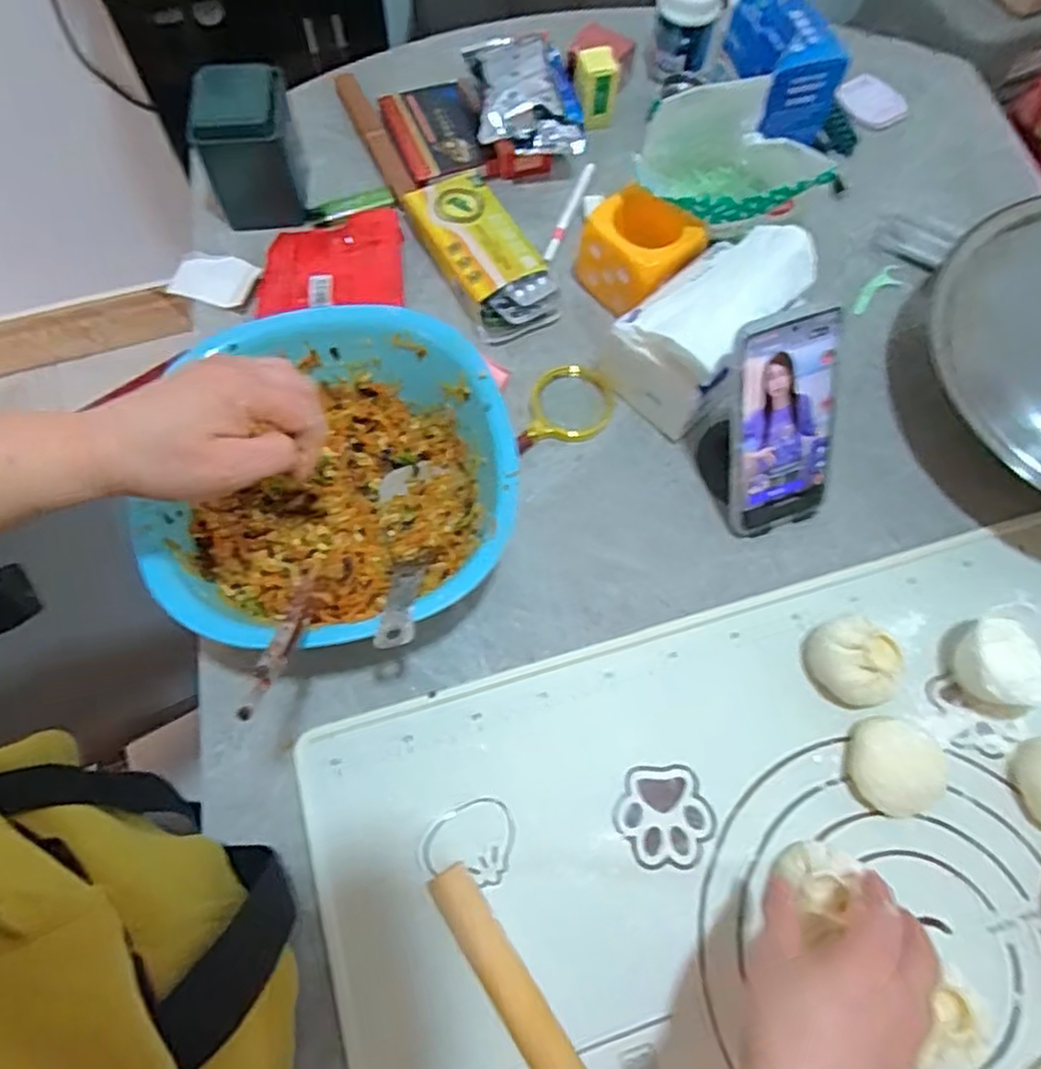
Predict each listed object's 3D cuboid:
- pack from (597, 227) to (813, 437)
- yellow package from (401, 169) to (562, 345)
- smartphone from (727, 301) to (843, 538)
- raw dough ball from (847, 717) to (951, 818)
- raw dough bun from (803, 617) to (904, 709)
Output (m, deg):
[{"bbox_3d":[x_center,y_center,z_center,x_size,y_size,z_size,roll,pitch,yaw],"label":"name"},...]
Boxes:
[{"bbox_3d":[0.147,-0.171,0.571,0.100,0.116,0.145,43,71,14],"label":"pack"},{"bbox_3d":[-0.034,-0.255,0.642,0.087,0.043,0.174,-24,70,-13],"label":"yellow package"},{"bbox_3d":[0.191,-0.076,0.514,0.085,0.178,0.018,-25,39,-13],"label":"smartphone"},{"bbox_3d":[0.252,0.155,0.479,0.058,0.029,0.061,1,66,-3],"label":"raw dough ball"},{"bbox_3d":[0.233,0.088,0.501,0.058,0.047,0.059,5,66,-1],"label":"raw dough bun"}]

